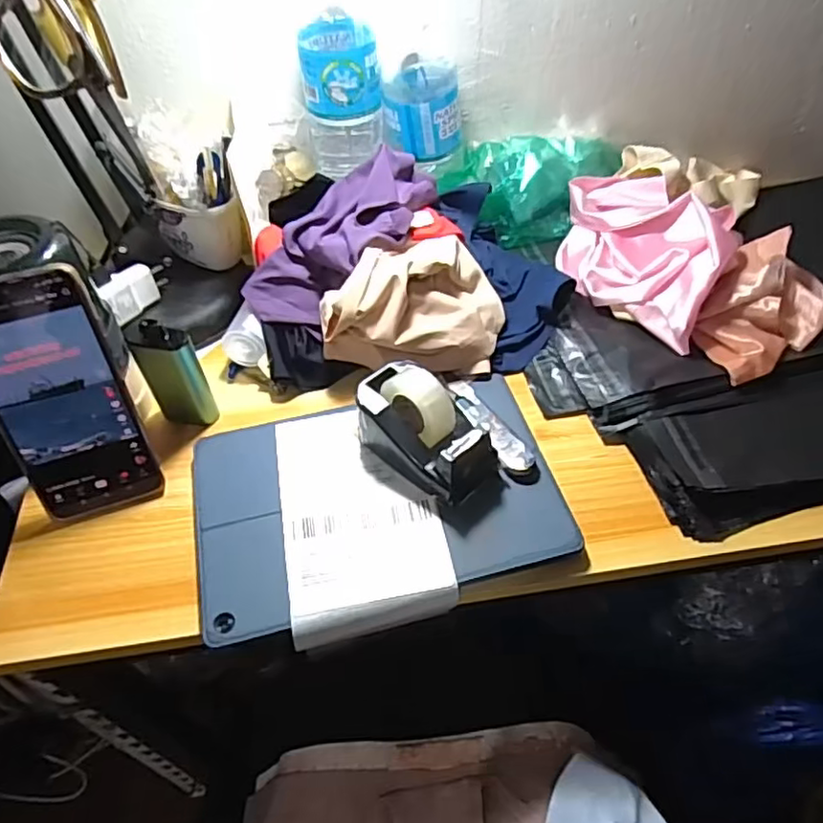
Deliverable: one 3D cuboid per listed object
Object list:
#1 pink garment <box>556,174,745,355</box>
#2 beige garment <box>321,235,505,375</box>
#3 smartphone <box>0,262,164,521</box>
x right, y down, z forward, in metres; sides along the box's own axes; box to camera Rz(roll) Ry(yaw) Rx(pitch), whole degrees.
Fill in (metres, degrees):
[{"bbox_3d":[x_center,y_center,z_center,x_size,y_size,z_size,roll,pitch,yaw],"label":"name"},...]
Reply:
[{"bbox_3d":[0.193,-0.140,0.532,0.137,0.057,0.149,22,54,18],"label":"pink garment"},{"bbox_3d":[0.004,-0.089,0.493,0.133,0.071,0.104,5,51,5],"label":"beige garment"},{"bbox_3d":[-0.220,-0.006,0.400,0.076,0.166,0.008,-16,30,-12],"label":"smartphone"}]

